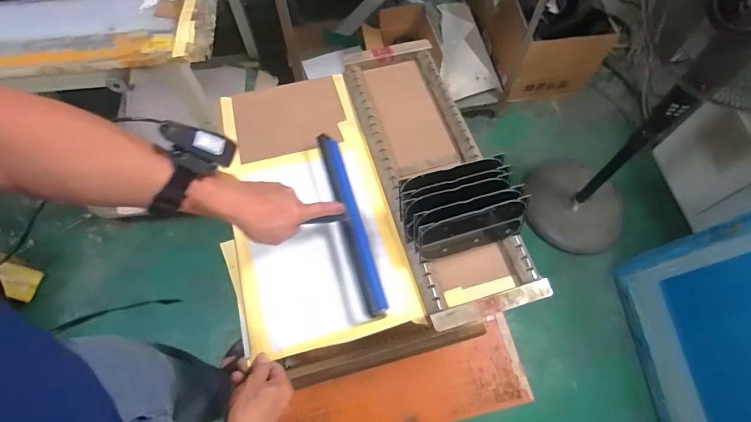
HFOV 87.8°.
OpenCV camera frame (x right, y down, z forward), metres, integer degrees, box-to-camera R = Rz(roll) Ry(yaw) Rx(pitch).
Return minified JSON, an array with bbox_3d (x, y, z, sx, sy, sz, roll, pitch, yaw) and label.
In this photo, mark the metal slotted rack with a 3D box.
[{"bbox_3d":[0.092,-0.086,0.671,0.177,0.029,0.541,-15,65,-7],"label":"metal slotted rack"}]

